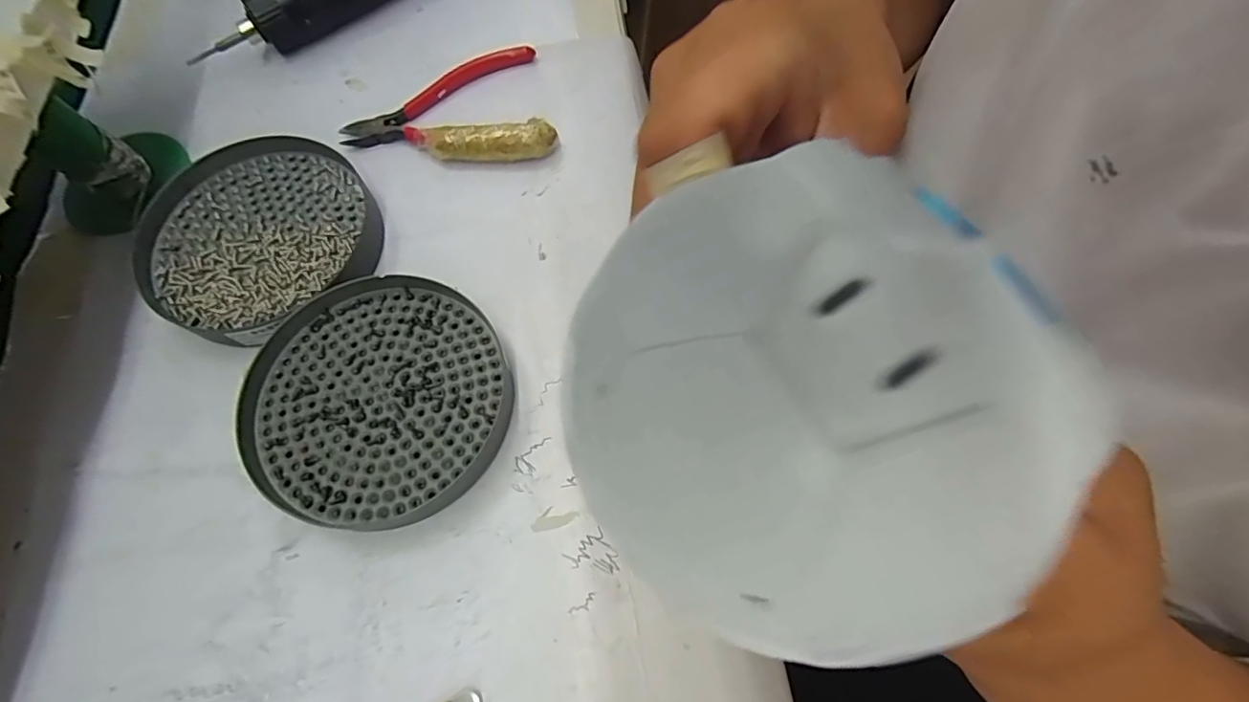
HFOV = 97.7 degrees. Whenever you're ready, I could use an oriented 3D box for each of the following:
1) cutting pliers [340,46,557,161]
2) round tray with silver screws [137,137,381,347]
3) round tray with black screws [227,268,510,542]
[{"bbox_3d":[-0.103,-0.134,0.311,0.114,0.020,0.081,-13,68,-4],"label":"cutting pliers"},{"bbox_3d":[-0.186,-0.058,0.281,0.110,0.017,0.111,0,68,1],"label":"round tray with silver screws"},{"bbox_3d":[-0.111,0.020,0.246,0.110,0.020,0.110,0,68,1],"label":"round tray with black screws"}]

